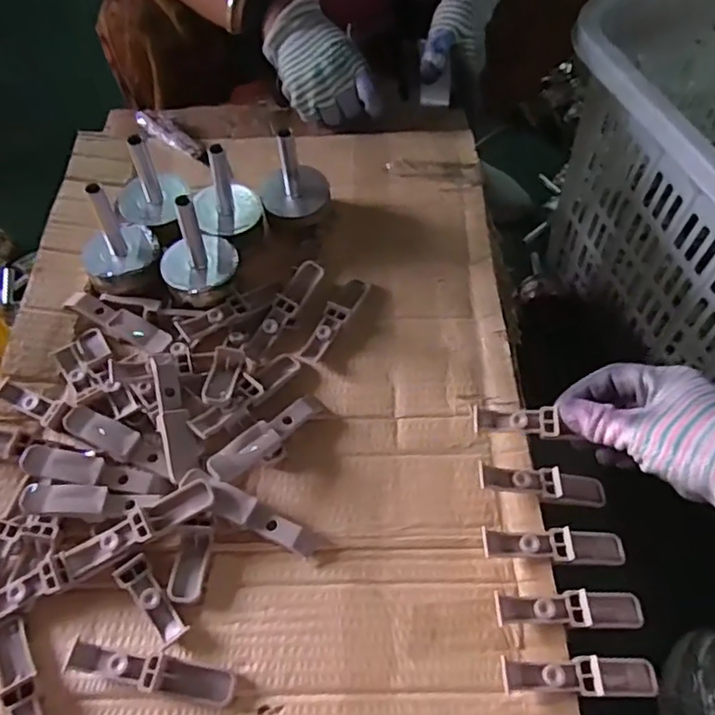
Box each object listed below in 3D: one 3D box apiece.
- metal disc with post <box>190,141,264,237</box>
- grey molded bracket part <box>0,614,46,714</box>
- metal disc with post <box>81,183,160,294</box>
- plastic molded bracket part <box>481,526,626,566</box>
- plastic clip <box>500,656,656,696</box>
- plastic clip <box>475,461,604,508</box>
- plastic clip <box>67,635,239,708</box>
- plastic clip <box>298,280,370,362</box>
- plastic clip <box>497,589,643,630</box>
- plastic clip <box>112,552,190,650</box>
[{"bbox_3d":[-0.112,-0.143,0.509,0.054,0.072,0.050,0,59,0],"label":"metal disc with post"},{"bbox_3d":[-0.193,0.196,0.352,0.019,0.010,0.096,-25,62,-14],"label":"grey molded bracket part"},{"bbox_3d":[-0.194,-0.092,0.483,0.061,0.075,0.052,-14,59,-8],"label":"metal disc with post"},{"bbox_3d":[0.130,0.126,0.410,0.100,0.022,0.022,6,57,-14],"label":"plastic molded bracket part"},{"bbox_3d":[0.134,0.191,0.367,0.098,0.020,0.021,8,57,-14],"label":"plastic clip"},{"bbox_3d":[0.131,0.090,0.432,0.101,0.017,0.024,12,57,-17],"label":"plastic clip"},{"bbox_3d":[-0.121,0.185,0.359,0.100,0.011,0.019,8,59,5],"label":"plastic clip"},{"bbox_3d":[-0.018,-0.033,0.509,0.020,0.012,0.094,26,62,15],"label":"plastic clip"},{"bbox_3d":[0.134,0.160,0.388,0.098,0.021,0.021,6,57,-14],"label":"plastic clip"},{"bbox_3d":[-0.128,0.151,0.382,0.020,0.008,0.058,-37,65,-20],"label":"plastic clip"}]

